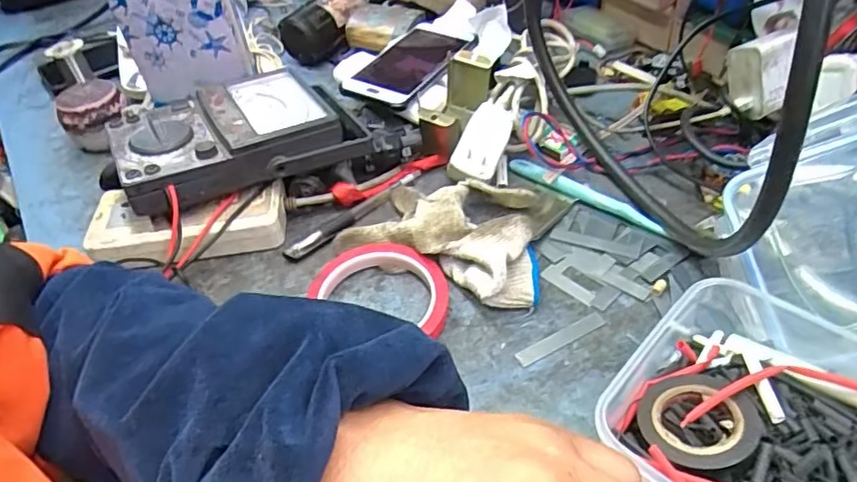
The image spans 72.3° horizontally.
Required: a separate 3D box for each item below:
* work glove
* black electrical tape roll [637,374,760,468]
[{"bbox_3d":[0.022,-0.014,0.446,0.156,0.036,0.113,21,51,26],"label":"work glove"},{"bbox_3d":[0.137,0.089,0.296,0.056,0.012,0.056,-13,32,9],"label":"black electrical tape roll"}]

